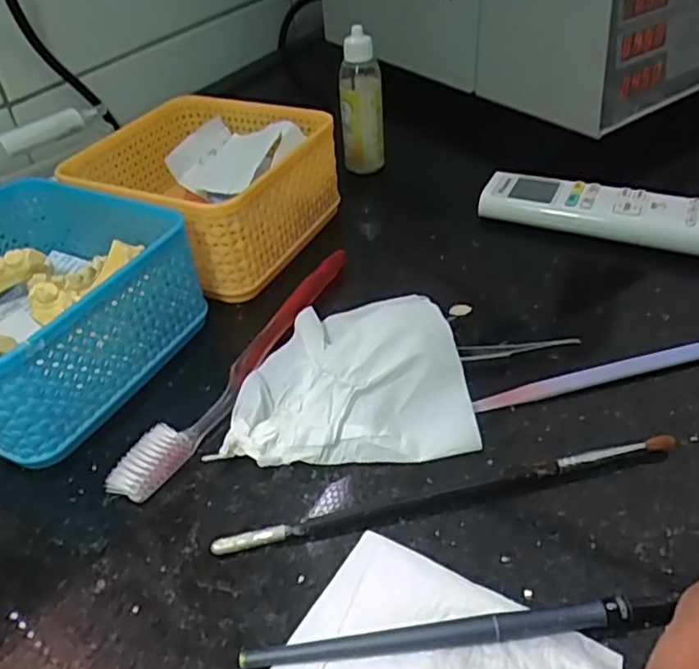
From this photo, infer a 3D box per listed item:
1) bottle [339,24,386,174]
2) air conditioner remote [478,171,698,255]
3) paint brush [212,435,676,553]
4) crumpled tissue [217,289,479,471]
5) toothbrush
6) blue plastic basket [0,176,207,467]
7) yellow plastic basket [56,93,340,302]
[{"bbox_3d":[0.009,-0.178,0.500,0.033,0.112,0.029,-4,40,2],"label":"bottle"},{"bbox_3d":[0.182,-0.083,0.433,0.177,0.023,0.041,13,44,21],"label":"air conditioner remote"},{"bbox_3d":[0.040,0.063,0.257,0.185,0.007,0.008,-11,40,-6],"label":"paint brush"},{"bbox_3d":[-0.002,0.017,0.293,0.103,0.036,0.082,-7,40,-2],"label":"crumpled tissue"},{"bbox_3d":[-0.048,0.011,0.324,0.018,0.012,0.186,17,45,25],"label":"toothbrush"},{"bbox_3d":[-0.160,-0.014,0.325,0.126,0.065,0.127,17,45,24],"label":"blue plastic basket"},{"bbox_3d":[-0.090,-0.090,0.407,0.132,0.068,0.129,18,45,25],"label":"yellow plastic basket"}]

